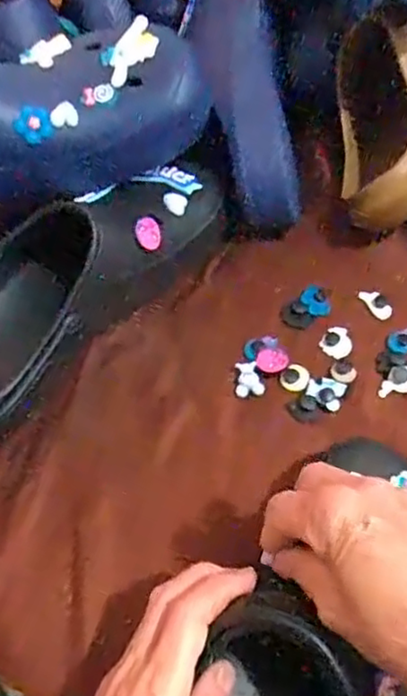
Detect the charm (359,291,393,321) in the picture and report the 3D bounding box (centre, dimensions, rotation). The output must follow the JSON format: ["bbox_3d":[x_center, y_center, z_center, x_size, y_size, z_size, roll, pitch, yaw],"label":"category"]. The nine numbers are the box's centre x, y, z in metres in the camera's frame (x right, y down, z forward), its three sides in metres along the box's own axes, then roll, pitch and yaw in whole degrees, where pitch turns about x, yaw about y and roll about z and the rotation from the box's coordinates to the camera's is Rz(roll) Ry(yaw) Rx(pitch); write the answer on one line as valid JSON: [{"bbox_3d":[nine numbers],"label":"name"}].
[{"bbox_3d":[0.138,-0.035,0.513,0.016,0.006,0.029,-23,59,-14],"label":"charm"}]

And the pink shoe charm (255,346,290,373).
[{"bbox_3d":[0.051,0.008,0.480,0.023,0.004,0.022,-1,57,1],"label":"pink shoe charm"}]

